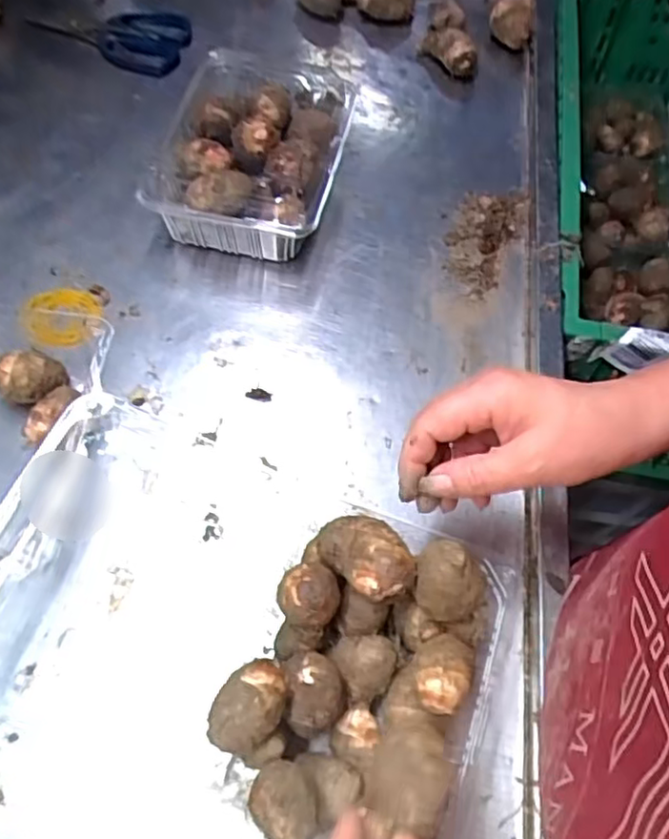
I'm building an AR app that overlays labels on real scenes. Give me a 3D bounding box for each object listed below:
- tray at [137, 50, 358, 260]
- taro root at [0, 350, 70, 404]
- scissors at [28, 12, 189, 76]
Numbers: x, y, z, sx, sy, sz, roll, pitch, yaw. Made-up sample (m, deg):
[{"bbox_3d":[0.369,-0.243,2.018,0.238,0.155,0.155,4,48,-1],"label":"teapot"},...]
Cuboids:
[{"bbox_3d":[-0.062,-0.212,0.525,0.133,0.073,0.181,14,62,4],"label":"tray"},{"bbox_3d":[-0.201,-0.026,0.437,0.042,0.034,0.032,-31,68,-18],"label":"taro root"},{"bbox_3d":[-0.213,-0.357,0.626,0.145,0.024,0.074,2,62,-3],"label":"scissors"}]

